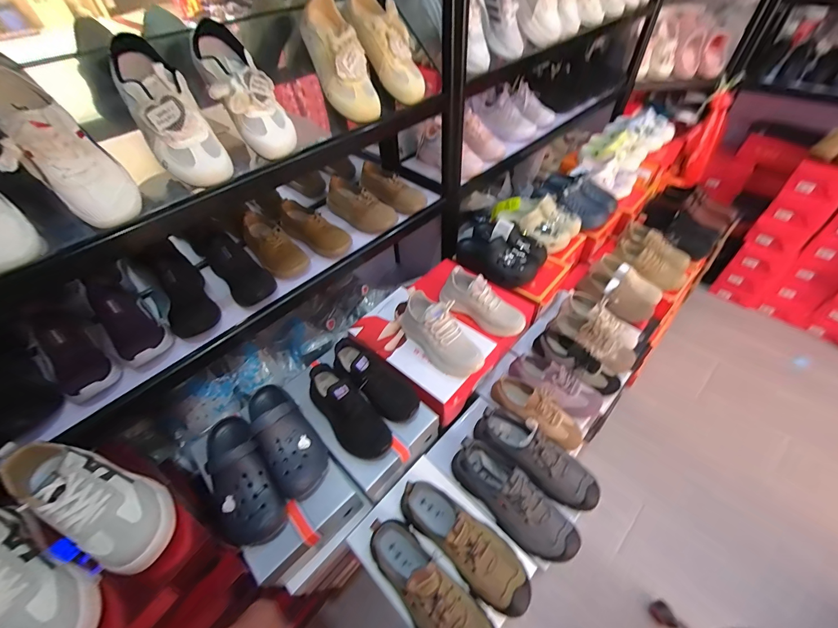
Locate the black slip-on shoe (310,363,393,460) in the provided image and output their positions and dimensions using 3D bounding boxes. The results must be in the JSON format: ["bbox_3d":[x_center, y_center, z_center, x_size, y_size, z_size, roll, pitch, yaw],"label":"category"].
[{"bbox_3d":[-0.150,0.195,0.718,0.221,0.087,0.086,40,61,17],"label":"black slip-on shoe"}]

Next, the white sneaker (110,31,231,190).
[{"bbox_3d":[-0.389,-0.311,0.543,0.086,0.234,0.093,-34,15,-24],"label":"white sneaker"}]

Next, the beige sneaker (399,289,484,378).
[{"bbox_3d":[0.044,0.042,0.800,0.078,0.110,0.225,-30,52,-21],"label":"beige sneaker"}]

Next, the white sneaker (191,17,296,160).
[{"bbox_3d":[-0.293,-0.373,0.593,0.103,0.211,0.078,-40,20,-27],"label":"white sneaker"}]

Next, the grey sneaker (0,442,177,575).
[{"bbox_3d":[-0.474,0.264,0.514,0.252,0.081,0.092,16,51,20],"label":"grey sneaker"}]

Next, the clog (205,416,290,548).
[{"bbox_3d":[-0.343,0.294,0.663,0.106,0.085,0.255,-29,51,-20],"label":"clog"}]

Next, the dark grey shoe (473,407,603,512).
[{"bbox_3d":[0.244,0.288,0.724,0.247,0.090,0.082,29,56,28],"label":"dark grey shoe"}]

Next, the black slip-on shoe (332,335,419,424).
[{"bbox_3d":[-0.101,0.143,0.763,0.222,0.085,0.087,38,59,17],"label":"black slip-on shoe"}]

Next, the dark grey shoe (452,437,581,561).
[{"bbox_3d":[0.181,0.350,0.684,0.093,0.104,0.257,-33,52,-23],"label":"dark grey shoe"}]

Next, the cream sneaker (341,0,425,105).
[{"bbox_3d":[-0.069,-0.556,0.741,0.097,0.222,0.071,-9,34,49],"label":"cream sneaker"}]

